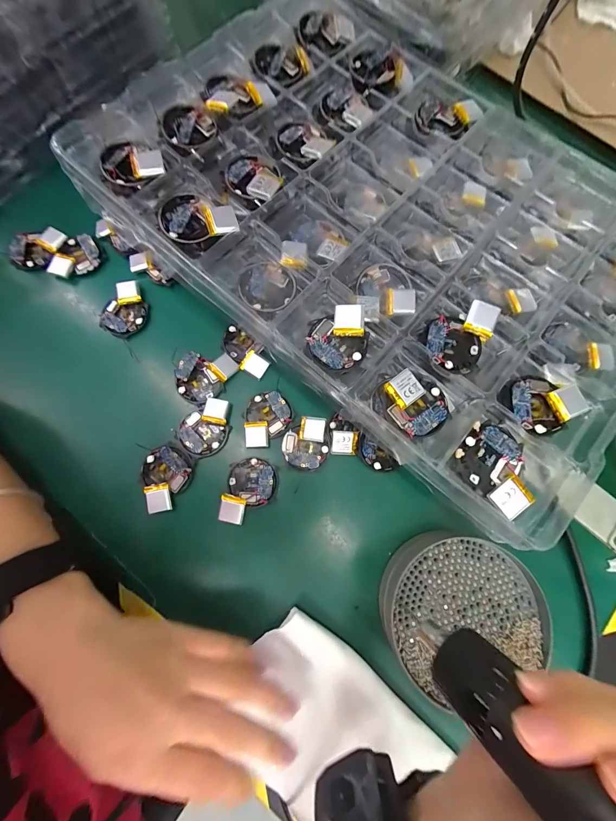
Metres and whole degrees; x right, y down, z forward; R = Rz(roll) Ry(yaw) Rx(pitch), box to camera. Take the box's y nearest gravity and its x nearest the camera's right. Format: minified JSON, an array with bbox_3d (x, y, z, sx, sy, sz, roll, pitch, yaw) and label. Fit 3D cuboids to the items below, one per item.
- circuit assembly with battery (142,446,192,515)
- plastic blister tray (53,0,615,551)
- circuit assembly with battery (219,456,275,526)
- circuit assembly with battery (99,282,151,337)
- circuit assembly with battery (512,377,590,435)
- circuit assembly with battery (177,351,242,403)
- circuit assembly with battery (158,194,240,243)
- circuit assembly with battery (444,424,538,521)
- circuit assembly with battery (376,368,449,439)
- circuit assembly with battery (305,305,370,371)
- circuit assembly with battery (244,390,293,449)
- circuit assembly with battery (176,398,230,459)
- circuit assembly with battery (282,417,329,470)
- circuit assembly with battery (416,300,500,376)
[{"bbox_3d":[-0.121,0.058,0.273,0.040,0.014,0.050,-18,77,-7],"label":"circuit assembly with battery"},{"bbox_3d":[0.069,-0.165,0.268,0.476,0.053,0.323,40,78,7],"label":"plastic blister tray"},{"bbox_3d":[-0.051,0.069,0.273,0.041,0.010,0.055,12,76,0],"label":"circuit assembly with battery"},{"bbox_3d":[-0.181,-0.099,0.313,0.043,0.013,0.055,-23,78,-8],"label":"circuit assembly with battery"},{"bbox_3d":[0.164,-0.005,0.220,0.048,0.008,0.038,-20,78,-7],"label":"circuit assembly with battery"},{"bbox_3d":[-0.097,-0.034,0.293,0.040,0.015,0.052,35,77,6],"label":"circuit assembly with battery"},{"bbox_3d":[-0.085,-0.147,0.245,0.055,0.017,0.044,-14,77,-6],"label":"circuit assembly with battery"},{"bbox_3d":[0.125,0.037,0.209,0.054,0.011,0.042,43,78,8],"label":"circuit assembly with battery"},{"bbox_3d":[0.073,-0.005,0.220,0.047,0.015,0.038,42,78,8],"label":"circuit assembly with battery"},{"bbox_3d":[0.022,-0.052,0.228,0.044,0.011,0.042,1,76,-2],"label":"circuit assembly with battery"},{"bbox_3d":[-0.036,0.008,0.286,0.041,0.008,0.049,-4,76,-4],"label":"circuit assembly with battery"},{"bbox_3d":[-0.090,0.015,0.282,0.050,0.009,0.041,-36,80,-10],"label":"circuit assembly with battery"},{"bbox_3d":[-0.002,0.030,0.285,0.039,0.012,0.044,-3,76,-3],"label":"circuit assembly with battery"},{"bbox_3d":[0.109,-0.054,0.229,0.053,0.020,0.043,-43,82,-12],"label":"circuit assembly with battery"}]

